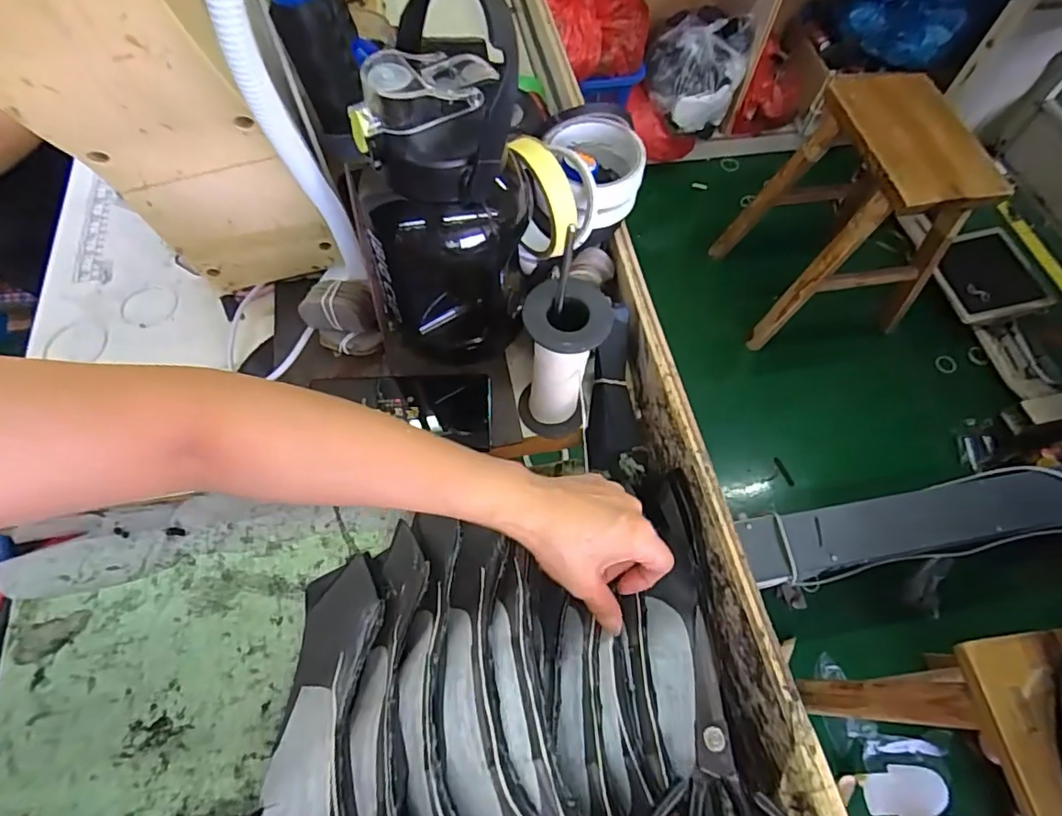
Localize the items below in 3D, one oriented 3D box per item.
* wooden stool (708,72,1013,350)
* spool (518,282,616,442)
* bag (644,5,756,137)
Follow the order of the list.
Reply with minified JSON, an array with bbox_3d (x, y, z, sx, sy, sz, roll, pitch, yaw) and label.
[{"bbox_3d":[0.740,-0.443,1.304,0.407,0.457,0.369,-8,63,-6],"label":"wooden stool"},{"bbox_3d":[0.022,-0.031,0.428,0.056,0.146,0.053,1,63,-1],"label":"spool"},{"bbox_3d":[0.449,-0.932,1.542,0.260,0.206,0.285,17,64,7],"label":"bag"}]

